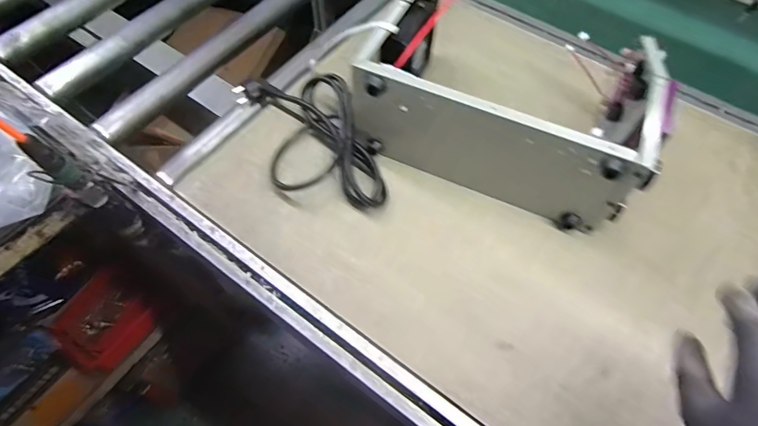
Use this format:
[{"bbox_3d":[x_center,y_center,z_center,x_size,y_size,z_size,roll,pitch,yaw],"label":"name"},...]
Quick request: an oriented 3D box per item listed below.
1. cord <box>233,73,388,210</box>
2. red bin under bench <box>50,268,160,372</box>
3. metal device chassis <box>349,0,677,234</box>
[{"bbox_3d":[-0.098,-0.111,0.648,0.149,0.067,0.287,-24,67,-9],"label":"cord"},{"bbox_3d":[-0.538,0.212,0.865,0.136,0.092,0.160,29,64,15],"label":"red bin under bench"},{"bbox_3d":[0.166,-0.158,0.583,0.364,0.128,0.225,24,62,12],"label":"metal device chassis"}]

